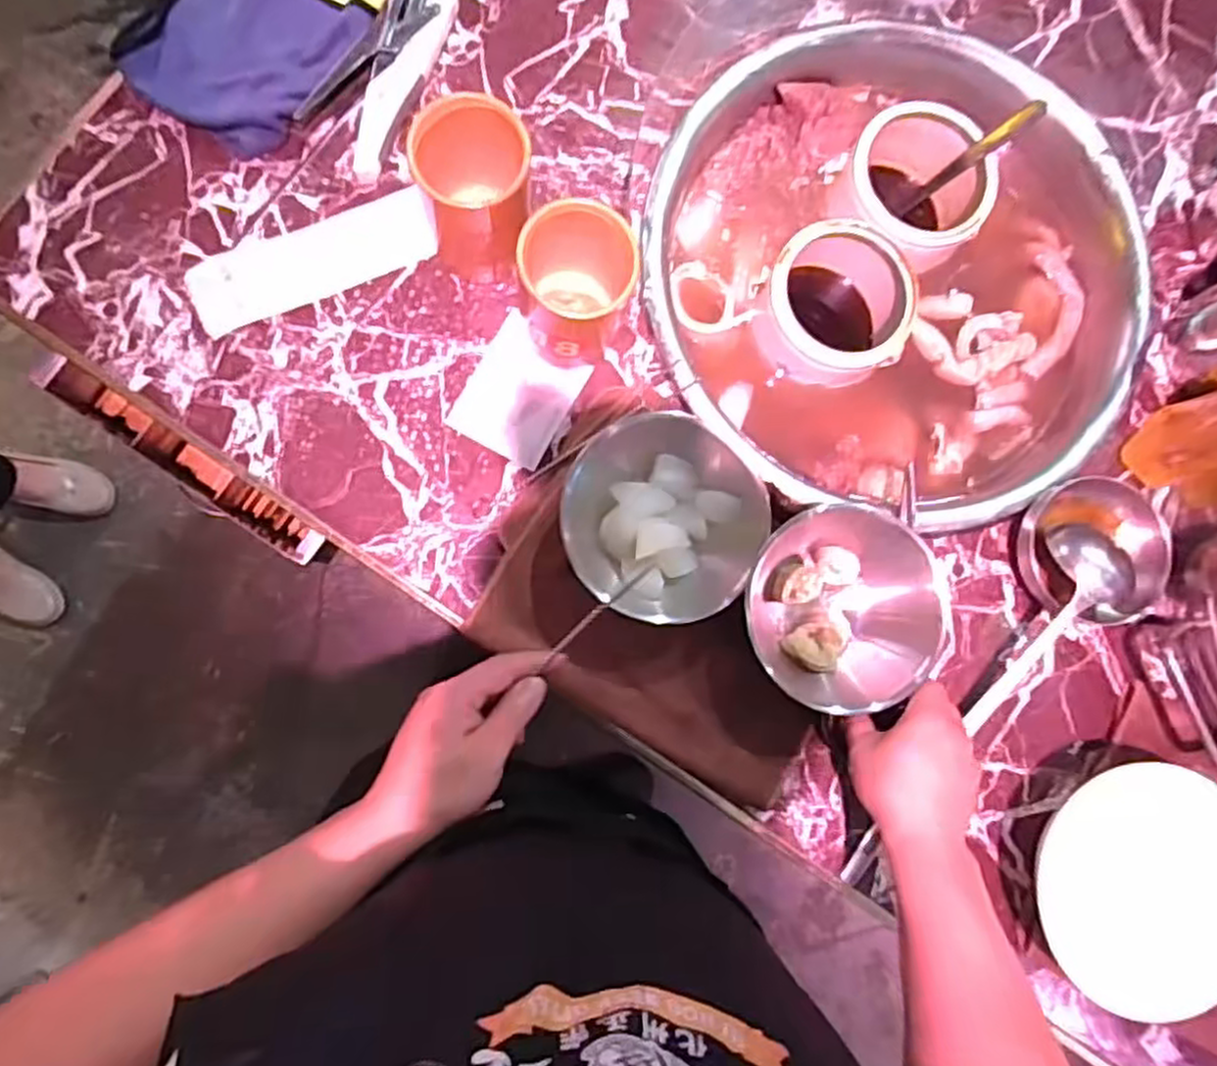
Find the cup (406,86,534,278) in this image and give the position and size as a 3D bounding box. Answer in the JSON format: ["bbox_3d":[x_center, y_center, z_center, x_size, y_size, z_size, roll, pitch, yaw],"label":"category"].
[{"bbox_3d":[-0.096,-0.240,0.558,0.075,0.122,0.081,-2,85,-6],"label":"cup"}]

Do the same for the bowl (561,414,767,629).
[{"bbox_3d":[0.042,-0.018,0.581,0.147,0.055,0.159,1,85,-5],"label":"bowl"}]

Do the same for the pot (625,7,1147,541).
[{"bbox_3d":[0.245,-0.212,0.684,0.430,0.109,0.396,1,85,-5],"label":"pot"}]

